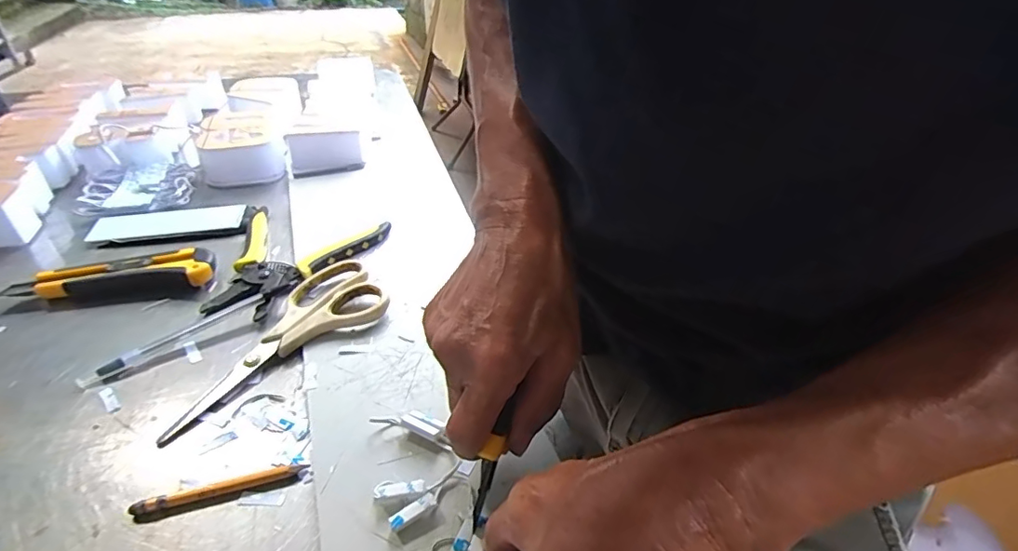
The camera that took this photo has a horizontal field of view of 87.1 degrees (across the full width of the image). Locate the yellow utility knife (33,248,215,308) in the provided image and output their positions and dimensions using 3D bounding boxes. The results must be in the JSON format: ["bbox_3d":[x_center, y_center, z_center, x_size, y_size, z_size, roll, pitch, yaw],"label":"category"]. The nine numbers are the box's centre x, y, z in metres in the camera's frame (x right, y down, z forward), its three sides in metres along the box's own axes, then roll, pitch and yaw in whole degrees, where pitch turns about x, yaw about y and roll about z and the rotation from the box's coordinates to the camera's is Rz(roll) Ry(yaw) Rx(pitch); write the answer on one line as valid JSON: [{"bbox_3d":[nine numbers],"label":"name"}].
[{"bbox_3d":[-0.320,0.002,0.448,0.130,0.021,0.038,-11,40,-13],"label":"yellow utility knife"}]

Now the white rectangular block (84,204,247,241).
[{"bbox_3d":[-0.338,-0.055,0.533,0.135,0.011,0.040,-8,39,-9],"label":"white rectangular block"}]

